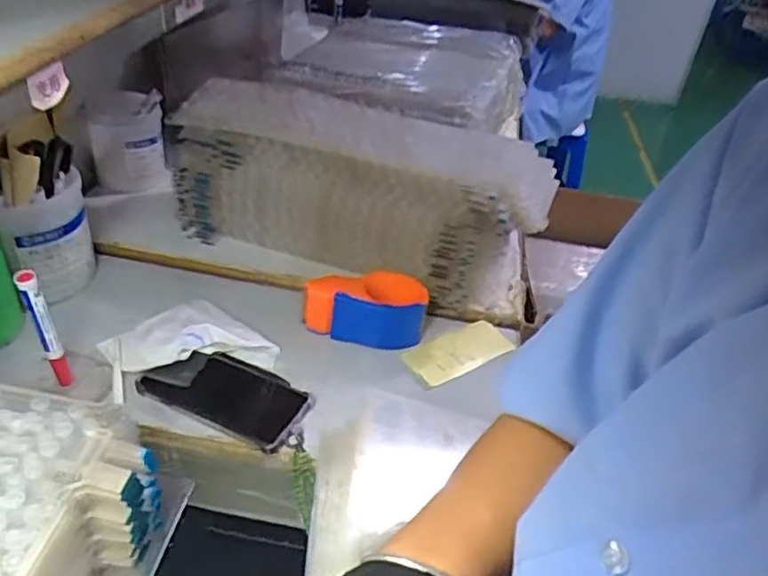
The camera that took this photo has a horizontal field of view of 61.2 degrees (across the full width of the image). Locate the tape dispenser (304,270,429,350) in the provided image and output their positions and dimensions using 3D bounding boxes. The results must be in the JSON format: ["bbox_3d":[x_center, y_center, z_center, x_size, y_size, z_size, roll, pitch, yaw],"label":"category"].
[{"bbox_3d":[-0.021,0.020,0.764,0.138,0.062,0.077,7,37,-1],"label":"tape dispenser"}]

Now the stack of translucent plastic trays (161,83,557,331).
[{"bbox_3d":[-0.033,-0.122,0.856,0.472,0.191,0.159,16,38,11],"label":"stack of translucent plastic trays"}]

